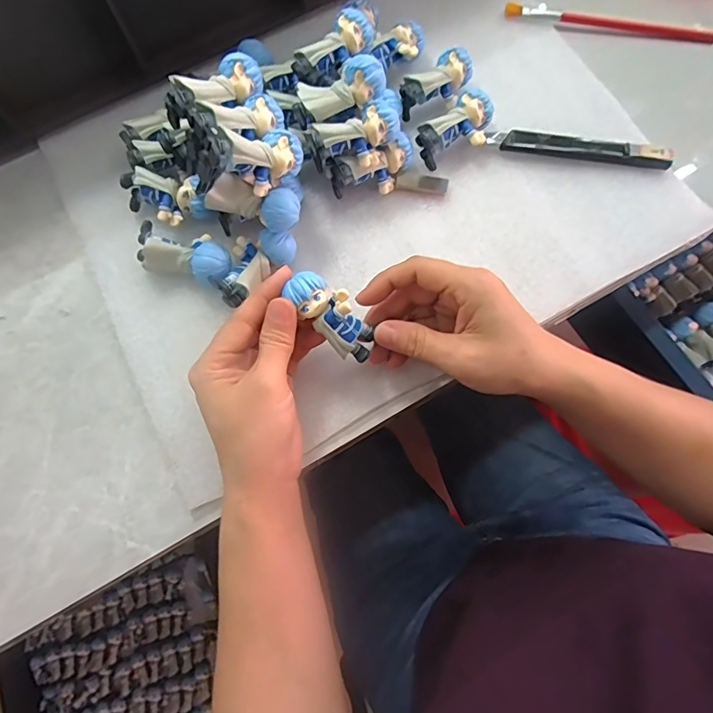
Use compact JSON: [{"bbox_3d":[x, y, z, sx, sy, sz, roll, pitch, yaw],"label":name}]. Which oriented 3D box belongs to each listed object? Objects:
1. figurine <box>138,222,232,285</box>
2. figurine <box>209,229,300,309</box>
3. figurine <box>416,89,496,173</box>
[{"bbox_3d":[-0.116,-0.070,0.331,0.065,0.026,0.036,17,76,6],"label":"figurine"},{"bbox_3d":[-0.071,-0.063,0.327,0.036,0.029,0.061,38,79,10],"label":"figurine"},{"bbox_3d":[0.073,-0.163,0.352,0.057,0.026,0.033,-36,77,-8],"label":"figurine"}]

